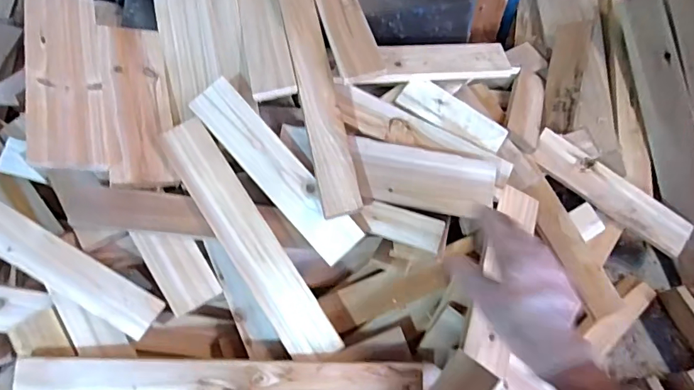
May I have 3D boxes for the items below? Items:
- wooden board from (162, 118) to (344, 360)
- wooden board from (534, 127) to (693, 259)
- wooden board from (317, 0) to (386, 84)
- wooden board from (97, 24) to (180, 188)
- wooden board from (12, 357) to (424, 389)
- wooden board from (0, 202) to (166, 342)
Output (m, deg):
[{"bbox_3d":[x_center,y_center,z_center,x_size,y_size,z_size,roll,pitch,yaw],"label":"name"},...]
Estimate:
[{"bbox_3d":[-0.122,0.052,0.559,0.062,0.016,0.328,-32,82,-13],"label":"wooden board"},{"bbox_3d":[0.412,-0.003,0.715,0.266,0.015,0.059,36,88,5],"label":"wooden board"},{"bbox_3d":[-0.023,-0.310,0.677,0.061,0.018,0.363,-15,64,-5],"label":"wooden board"},{"bbox_3d":[-0.274,-0.121,0.592,0.078,0.012,0.237,-3,67,-32],"label":"wooden board"},{"bbox_3d":[-0.131,0.211,0.504,0.432,0.018,0.052,3,78,-5],"label":"wooden board"},{"bbox_3d":[-0.332,0.078,0.520,0.252,0.012,0.049,33,68,-4],"label":"wooden board"}]

